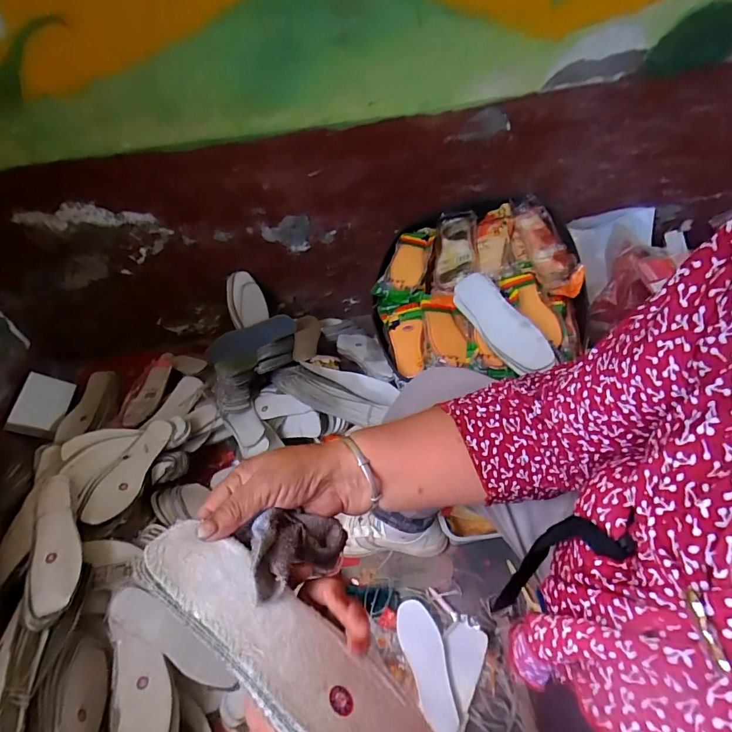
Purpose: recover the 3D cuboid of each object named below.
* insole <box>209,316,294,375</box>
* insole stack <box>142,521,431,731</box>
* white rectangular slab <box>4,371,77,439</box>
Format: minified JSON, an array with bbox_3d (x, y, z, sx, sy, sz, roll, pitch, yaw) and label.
[{"bbox_3d":[-0.273,-0.052,1.029,0.217,0.098,0.017,-23,29,-2],"label":"insole"},{"bbox_3d":[-0.051,0.180,0.260,0.221,0.028,0.066,34,23,17],"label":"insole stack"},{"bbox_3d":[-0.773,0.092,1.014,0.020,0.100,0.152,-30,48,36],"label":"white rectangular slab"}]

